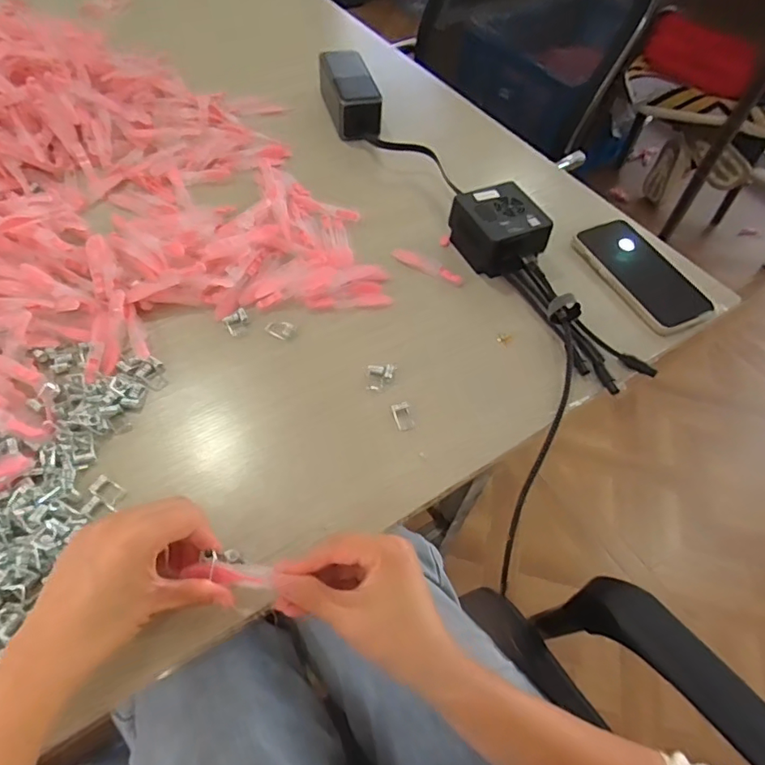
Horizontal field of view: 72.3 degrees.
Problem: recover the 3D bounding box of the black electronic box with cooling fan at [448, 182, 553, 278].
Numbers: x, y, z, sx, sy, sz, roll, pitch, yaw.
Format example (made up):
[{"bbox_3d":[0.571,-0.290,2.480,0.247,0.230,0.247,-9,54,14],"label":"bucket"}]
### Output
[{"bbox_3d":[0.117,-0.150,0.526,0.071,0.056,0.088,-19,59,-17],"label":"black electronic box with cooling fan"}]

